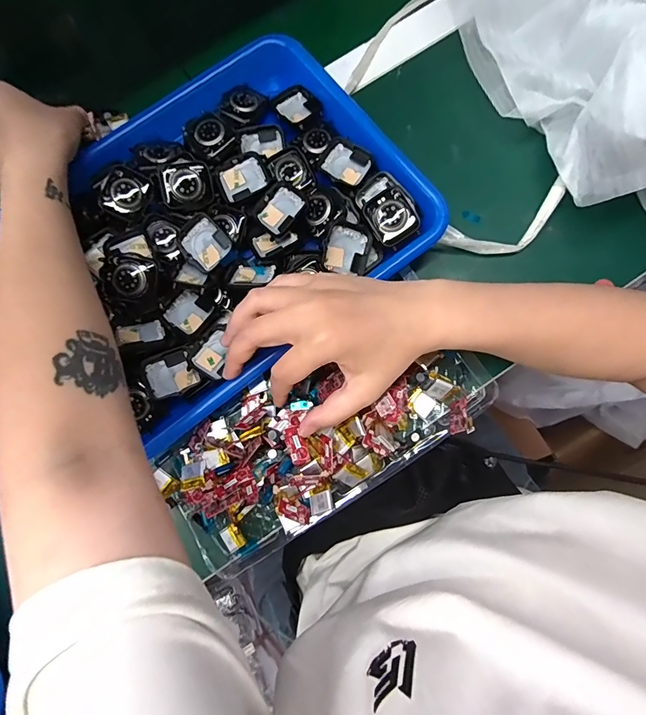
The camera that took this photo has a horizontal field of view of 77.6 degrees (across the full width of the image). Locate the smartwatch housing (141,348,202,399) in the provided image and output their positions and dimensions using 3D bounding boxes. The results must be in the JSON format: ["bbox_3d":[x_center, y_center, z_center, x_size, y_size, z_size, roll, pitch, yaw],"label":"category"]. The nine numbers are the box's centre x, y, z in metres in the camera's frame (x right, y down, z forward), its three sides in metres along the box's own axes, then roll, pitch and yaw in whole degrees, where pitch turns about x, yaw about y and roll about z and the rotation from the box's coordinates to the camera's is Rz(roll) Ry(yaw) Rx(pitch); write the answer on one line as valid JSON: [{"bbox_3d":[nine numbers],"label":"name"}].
[{"bbox_3d":[-0.118,0.013,0.312,0.036,0.015,0.034,-23,79,-2],"label":"smartwatch housing"}]

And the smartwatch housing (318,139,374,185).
[{"bbox_3d":[0.019,-0.163,0.339,0.040,0.007,0.033,34,83,8],"label":"smartwatch housing"}]

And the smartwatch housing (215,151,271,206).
[{"bbox_3d":[-0.066,-0.148,0.338,0.042,0.012,0.037,-25,79,-2],"label":"smartwatch housing"}]

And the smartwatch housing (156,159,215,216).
[{"bbox_3d":[-0.110,-0.139,0.327,0.040,0.008,0.040,-18,107,-12],"label":"smartwatch housing"}]

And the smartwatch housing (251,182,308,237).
[{"bbox_3d":[-0.036,-0.123,0.333,0.033,0.013,0.041,40,84,9],"label":"smartwatch housing"}]

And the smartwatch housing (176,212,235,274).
[{"bbox_3d":[-0.097,-0.094,0.326,0.036,0.009,0.041,-42,90,9],"label":"smartwatch housing"}]

